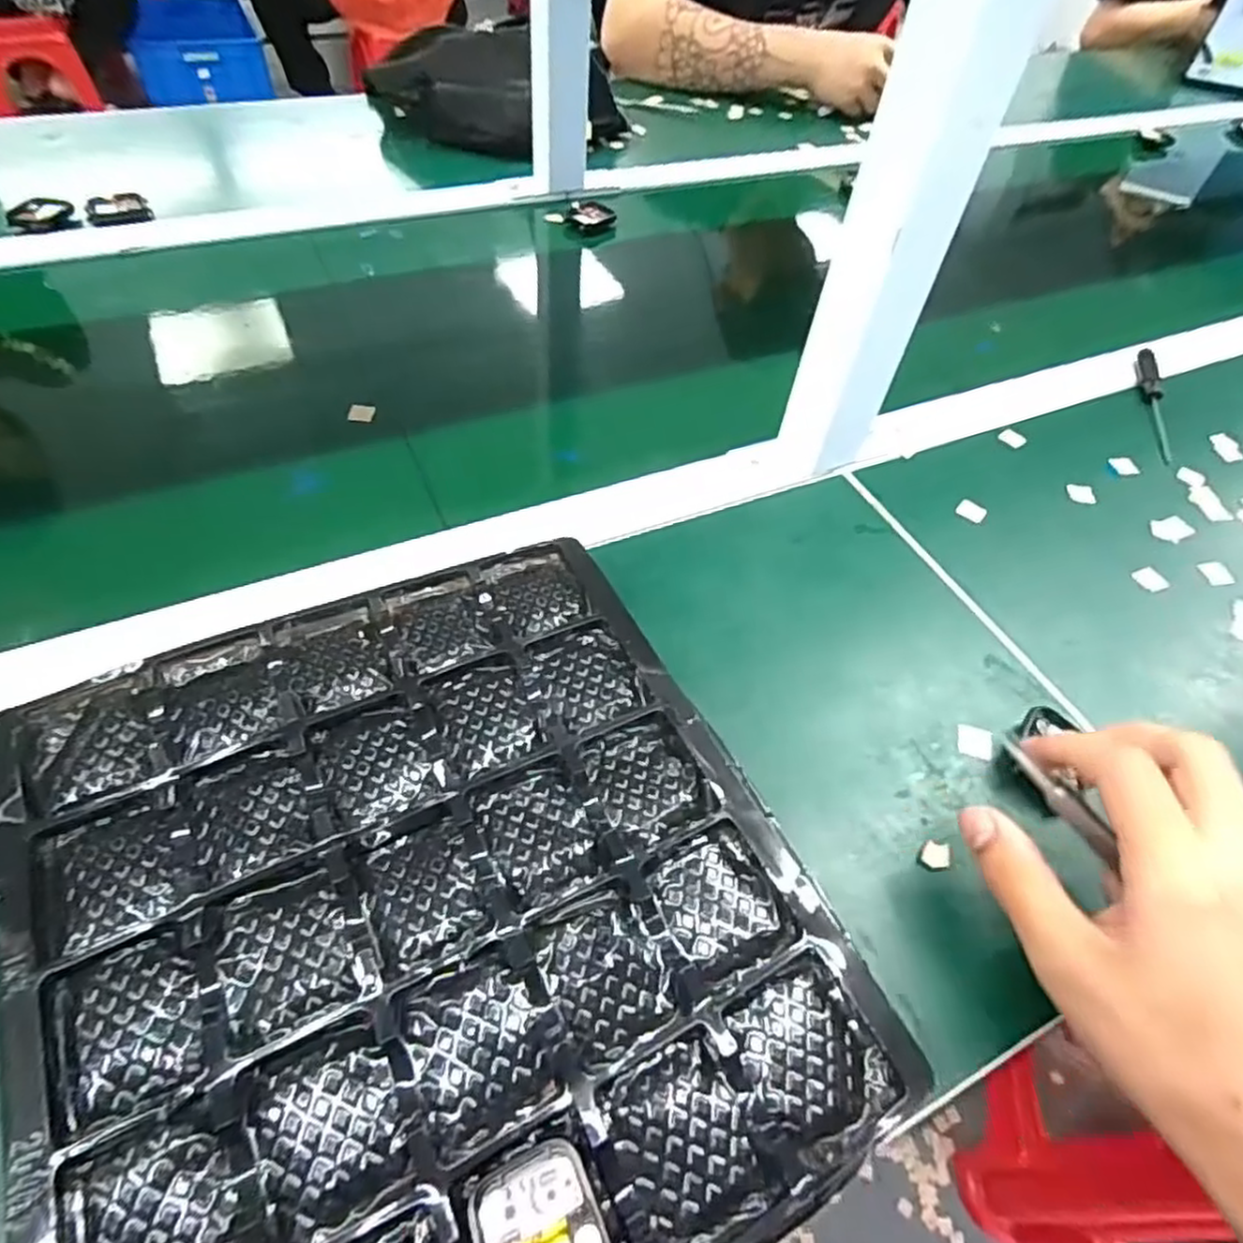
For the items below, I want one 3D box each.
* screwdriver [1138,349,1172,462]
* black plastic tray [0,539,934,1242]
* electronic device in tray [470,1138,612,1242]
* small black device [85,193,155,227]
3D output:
[{"bbox_3d":[0.406,-0.166,0.536,0.013,0.009,0.125,11,62,3],"label":"screwdriver"},{"bbox_3d":[-0.075,0.101,0.265,0.257,0.031,0.284,-22,58,-21],"label":"black plastic tray"},{"bbox_3d":[-0.024,0.181,0.207,0.036,0.007,0.042,-20,57,-19],"label":"electronic device in tray"},{"bbox_3d":[-0.432,-0.353,0.606,0.049,0.018,0.034,-20,57,-19],"label":"small black device"}]

